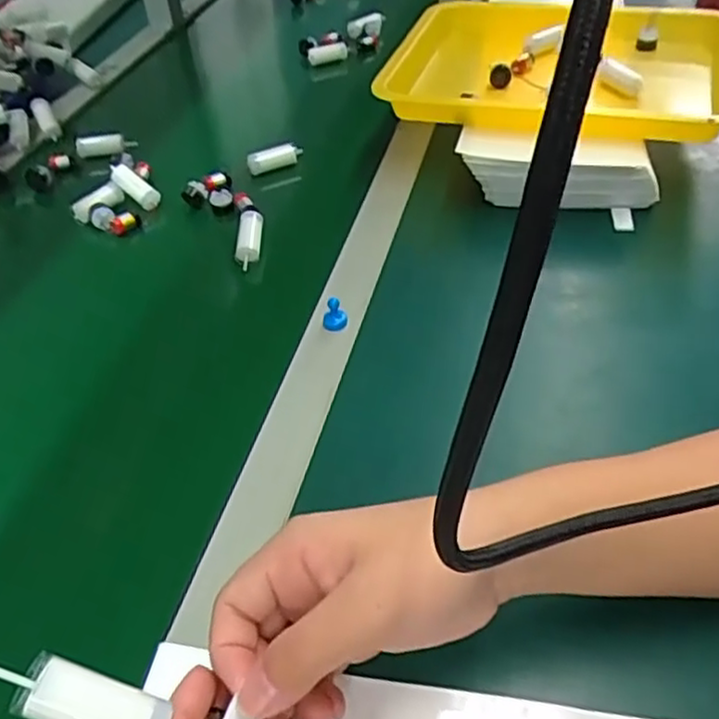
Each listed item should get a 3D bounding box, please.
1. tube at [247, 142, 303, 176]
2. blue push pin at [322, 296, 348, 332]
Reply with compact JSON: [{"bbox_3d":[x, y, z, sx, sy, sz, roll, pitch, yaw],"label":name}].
[{"bbox_3d":[-0.089,-0.213,0.726,0.057,0.024,0.018,-17,53,-9],"label":"tube"},{"bbox_3d":[-0.019,-0.033,0.528,0.015,0.023,0.015,-34,57,-20],"label":"blue push pin"}]

